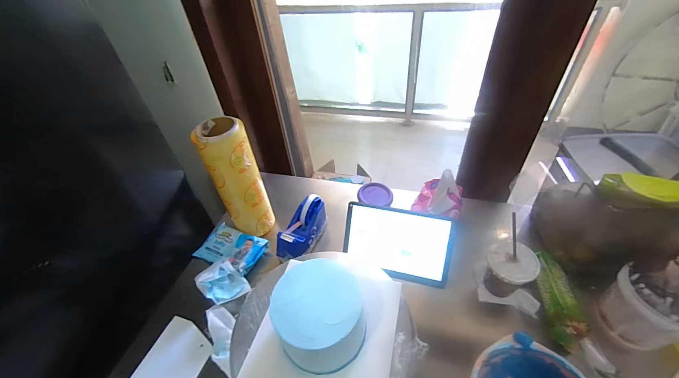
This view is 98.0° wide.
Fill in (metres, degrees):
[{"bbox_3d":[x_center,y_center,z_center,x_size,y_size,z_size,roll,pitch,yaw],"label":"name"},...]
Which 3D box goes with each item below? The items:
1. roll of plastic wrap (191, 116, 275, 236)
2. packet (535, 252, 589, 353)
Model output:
[{"bbox_3d":[-0.242,-0.019,0.716,0.103,0.297,0.098,-3,44,3],"label":"roll of plastic wrap"},{"bbox_3d":[0.432,0.214,0.573,0.065,0.048,0.188,8,45,14],"label":"packet"}]

